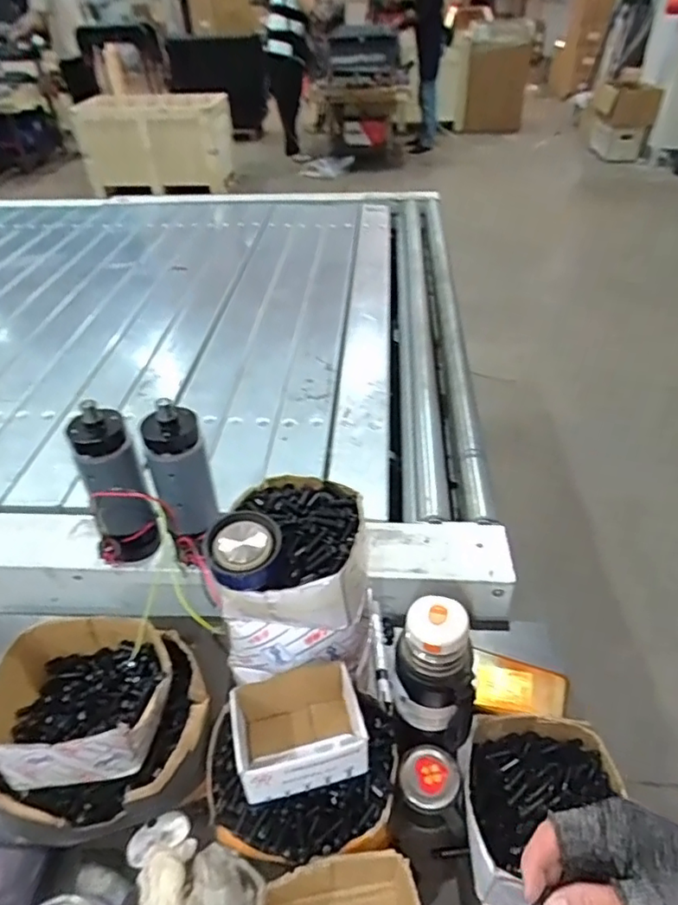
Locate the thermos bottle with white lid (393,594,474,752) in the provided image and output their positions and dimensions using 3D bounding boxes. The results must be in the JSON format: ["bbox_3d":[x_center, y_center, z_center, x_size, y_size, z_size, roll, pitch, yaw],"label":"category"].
[{"bbox_3d":[0.096,0.222,0.573,0.083,0.176,0.064,15,43,20],"label":"thermos bottle with white lid"}]

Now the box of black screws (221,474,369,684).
[{"bbox_3d":[-0.039,0.131,0.629,0.134,0.159,0.159,5,41,9],"label":"box of black screws"}]

